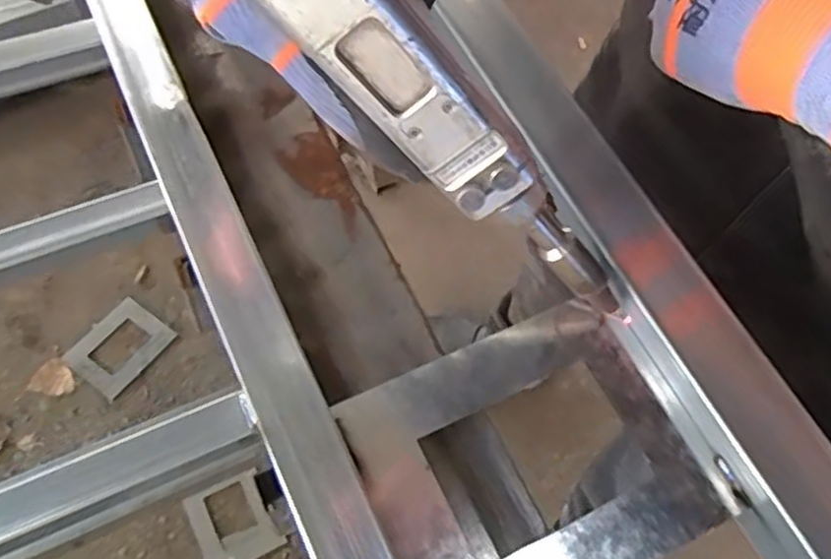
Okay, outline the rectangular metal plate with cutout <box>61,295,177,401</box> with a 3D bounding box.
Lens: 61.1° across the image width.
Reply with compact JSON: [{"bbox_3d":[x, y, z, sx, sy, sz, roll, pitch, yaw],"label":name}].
[{"bbox_3d":[-0.503,0.113,1.199,0.118,0.005,0.149,37,67,7],"label":"rectangular metal plate with cutout"}]

